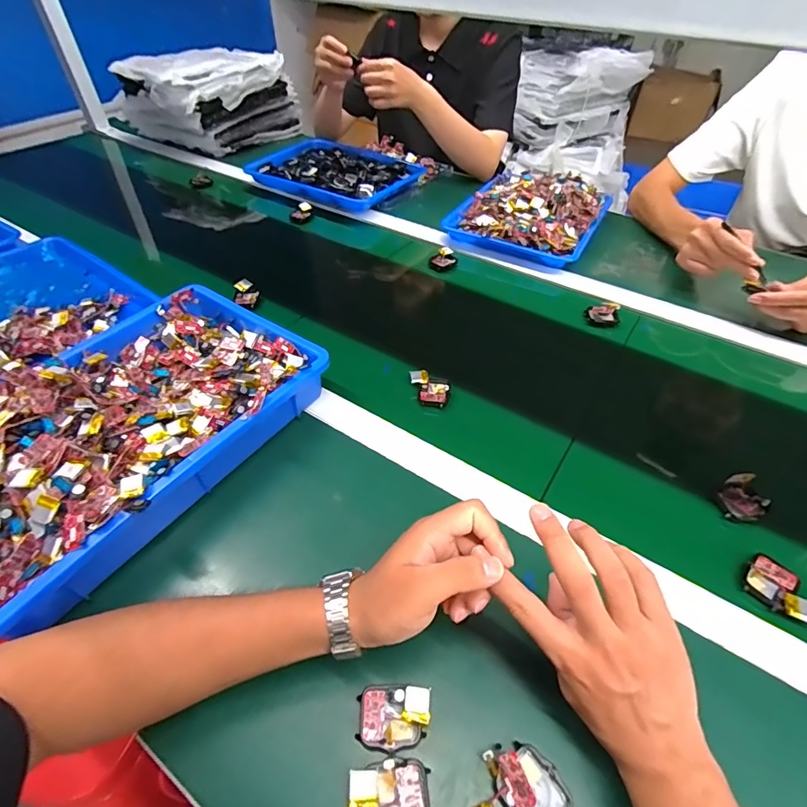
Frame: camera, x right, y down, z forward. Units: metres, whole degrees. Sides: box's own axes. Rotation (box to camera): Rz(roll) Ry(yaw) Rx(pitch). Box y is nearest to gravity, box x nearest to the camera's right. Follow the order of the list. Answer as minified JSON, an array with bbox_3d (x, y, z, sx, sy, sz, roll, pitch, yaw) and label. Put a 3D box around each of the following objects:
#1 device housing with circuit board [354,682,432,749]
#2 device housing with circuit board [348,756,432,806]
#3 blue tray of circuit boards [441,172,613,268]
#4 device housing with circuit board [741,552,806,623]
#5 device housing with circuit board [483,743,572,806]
[{"bbox_3d":[-0.007,0.224,0.321,0.050,0.018,0.037,2,47,2],"label":"device housing with circuit board"},{"bbox_3d":[-0.008,0.255,0.291,0.053,0.011,0.038,3,58,-7],"label":"device housing with circuit board"},{"bbox_3d":[0.240,-0.361,0.850,0.249,0.069,0.269,25,52,21],"label":"blue tray of circuit boards"},{"bbox_3d":[0.329,0.162,0.392,0.042,0.016,0.053,-33,56,-27],"label":"device housing with circuit board"},{"bbox_3d":[0.083,0.257,0.302,0.038,0.023,0.055,-30,54,-25],"label":"device housing with circuit board"}]

